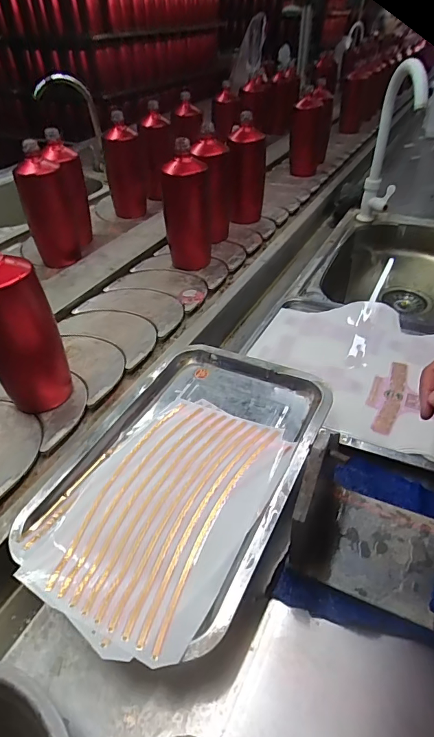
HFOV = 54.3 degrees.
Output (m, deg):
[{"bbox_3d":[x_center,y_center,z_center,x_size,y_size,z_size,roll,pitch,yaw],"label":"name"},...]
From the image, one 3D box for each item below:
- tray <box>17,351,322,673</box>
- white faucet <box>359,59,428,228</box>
[{"bbox_3d":[-0.031,0.090,0.406,0.202,0.023,0.307,17,44,23],"label":"tray"},{"bbox_3d":[0.340,-0.428,0.826,0.078,0.274,0.146,9,41,15],"label":"white faucet"}]

